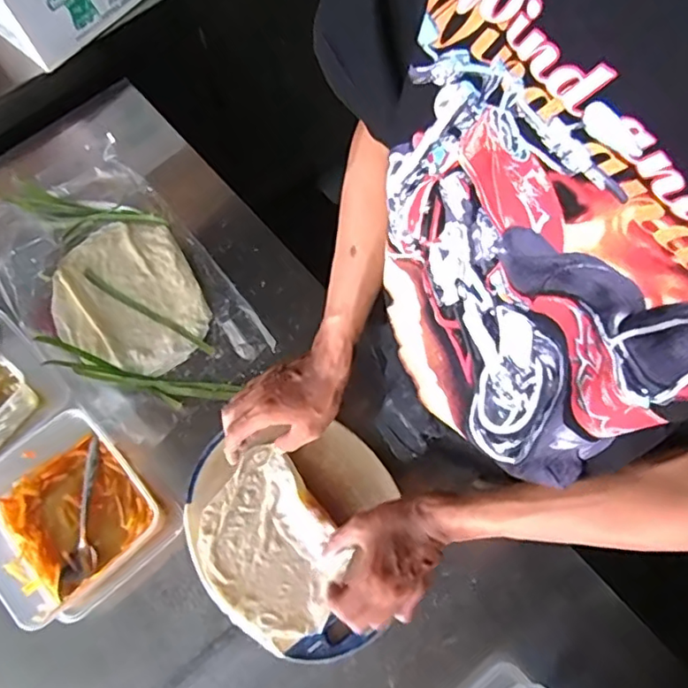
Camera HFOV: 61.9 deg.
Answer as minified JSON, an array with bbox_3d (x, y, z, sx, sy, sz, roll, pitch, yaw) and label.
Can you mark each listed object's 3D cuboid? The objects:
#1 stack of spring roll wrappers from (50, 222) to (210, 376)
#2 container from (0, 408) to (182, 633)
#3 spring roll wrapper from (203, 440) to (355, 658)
[{"bbox_3d":[-0.275,-0.058,0.724,0.170,0.008,0.213,-28,72,-8],"label":"stack of spring roll wrappers"},{"bbox_3d":[-0.294,0.183,0.607,0.161,0.069,0.171,-41,75,-12],"label":"container"},{"bbox_3d":[-0.079,0.216,0.609,0.134,0.022,0.181,-36,74,-11],"label":"spring roll wrapper"}]

